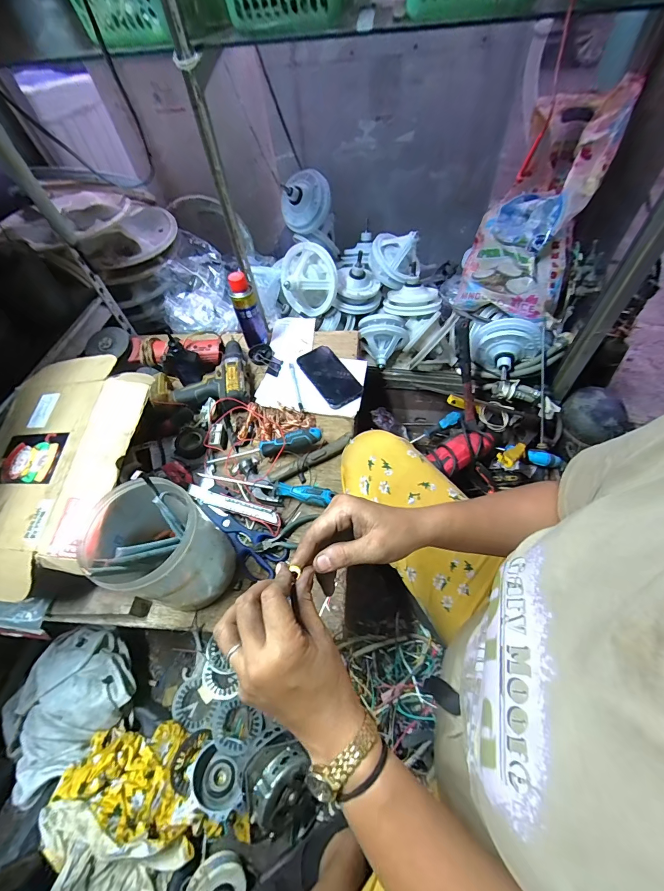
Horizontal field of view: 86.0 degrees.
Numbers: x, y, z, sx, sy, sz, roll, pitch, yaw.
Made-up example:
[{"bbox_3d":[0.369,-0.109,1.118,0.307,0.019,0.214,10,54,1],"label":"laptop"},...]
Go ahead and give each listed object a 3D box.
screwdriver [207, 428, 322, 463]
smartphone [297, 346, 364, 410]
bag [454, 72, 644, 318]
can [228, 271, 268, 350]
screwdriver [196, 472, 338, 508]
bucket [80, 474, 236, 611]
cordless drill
[{"bbox_3d":[-0.122,0.003,0.650,0.211,0.033,0.028,-14,55,14],"label":"screwdriver"},{"bbox_3d":[-0.005,-0.148,0.750,0.082,0.016,0.165,-28,59,-13],"label":"smartphone"},{"bbox_3d":[0.444,-0.510,0.781,0.209,0.169,0.411,24,98,19],"label":"bag"},{"bbox_3d":[-0.183,-0.293,0.778,0.051,0.150,0.045,-17,57,-6],"label":"can"},{"bbox_3d":[-0.113,0.071,0.612,0.235,0.023,0.027,8,58,11],"label":"screwdriver"},{"bbox_3d":[-0.225,0.140,0.488,0.133,0.165,0.131,-2,57,4],"label":"bucket"},{"bbox_3d":[-0.267,-0.150,0.748,0.185,0.057,0.190,-10,56,-1],"label":"cordless drill"}]

